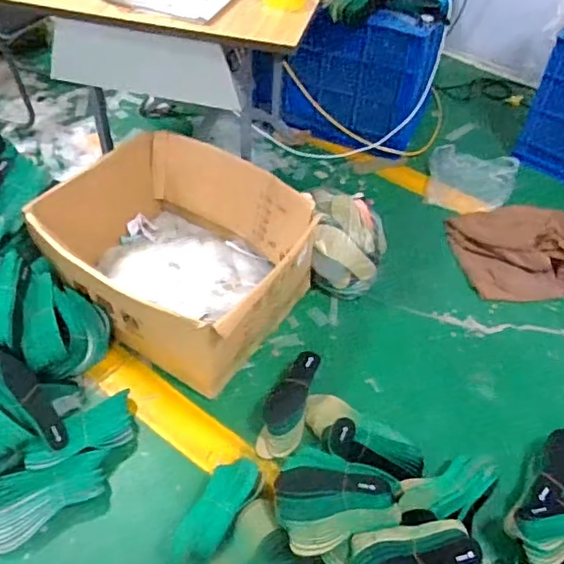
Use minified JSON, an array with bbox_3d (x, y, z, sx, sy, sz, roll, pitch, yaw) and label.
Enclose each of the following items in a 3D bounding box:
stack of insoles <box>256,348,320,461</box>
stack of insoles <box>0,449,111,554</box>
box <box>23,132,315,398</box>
[{"bbox_3d":[0.021,0.339,1.631,0.128,0.055,0.320,18,67,12],"label":"stack of insoles"},{"bbox_3d":[-0.557,0.520,1.407,0.276,0.062,0.156,-15,51,-16],"label":"stack of insoles"},{"bbox_3d":[-0.353,-0.131,1.851,0.853,0.288,0.670,27,52,19],"label":"box"}]

